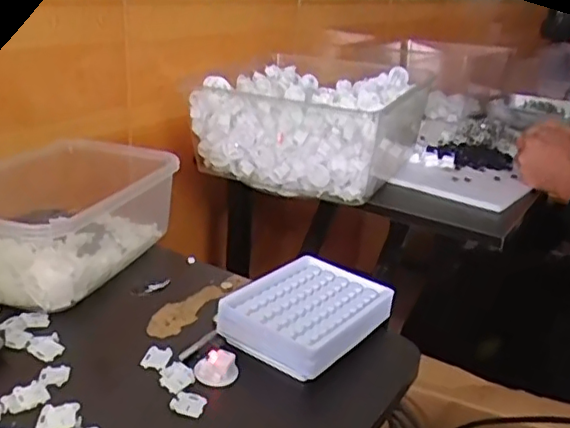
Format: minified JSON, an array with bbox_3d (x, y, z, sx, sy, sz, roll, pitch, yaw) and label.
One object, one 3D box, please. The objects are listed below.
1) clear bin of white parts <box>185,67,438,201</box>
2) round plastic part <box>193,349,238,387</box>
[{"bbox_3d":[0.039,-0.141,0.883,0.254,0.118,0.273,14,24,22],"label":"clear bin of white parts"},{"bbox_3d":[-0.052,0.119,0.458,0.032,0.027,0.016,0,22,-10],"label":"round plastic part"}]

